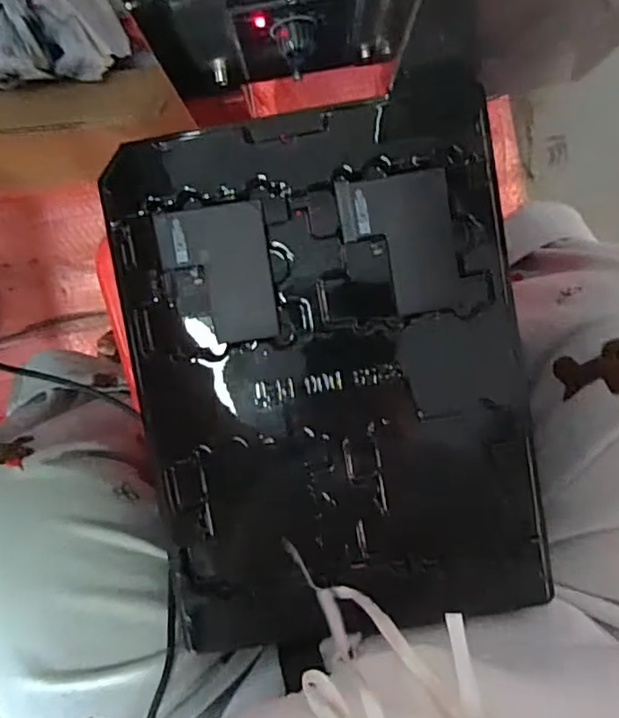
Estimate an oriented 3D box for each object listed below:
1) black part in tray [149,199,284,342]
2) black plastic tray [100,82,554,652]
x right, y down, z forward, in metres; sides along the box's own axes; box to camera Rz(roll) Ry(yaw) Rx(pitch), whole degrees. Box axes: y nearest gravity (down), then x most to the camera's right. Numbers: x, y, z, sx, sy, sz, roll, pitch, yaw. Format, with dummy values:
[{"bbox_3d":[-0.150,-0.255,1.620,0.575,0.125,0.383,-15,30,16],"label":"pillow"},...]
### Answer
[{"bbox_3d":[-0.051,-0.047,0.338,0.059,0.005,0.075,-8,93,2],"label":"black part in tray"},{"bbox_3d":[0.011,0.012,0.340,0.211,0.015,0.285,-9,93,2],"label":"black plastic tray"}]

